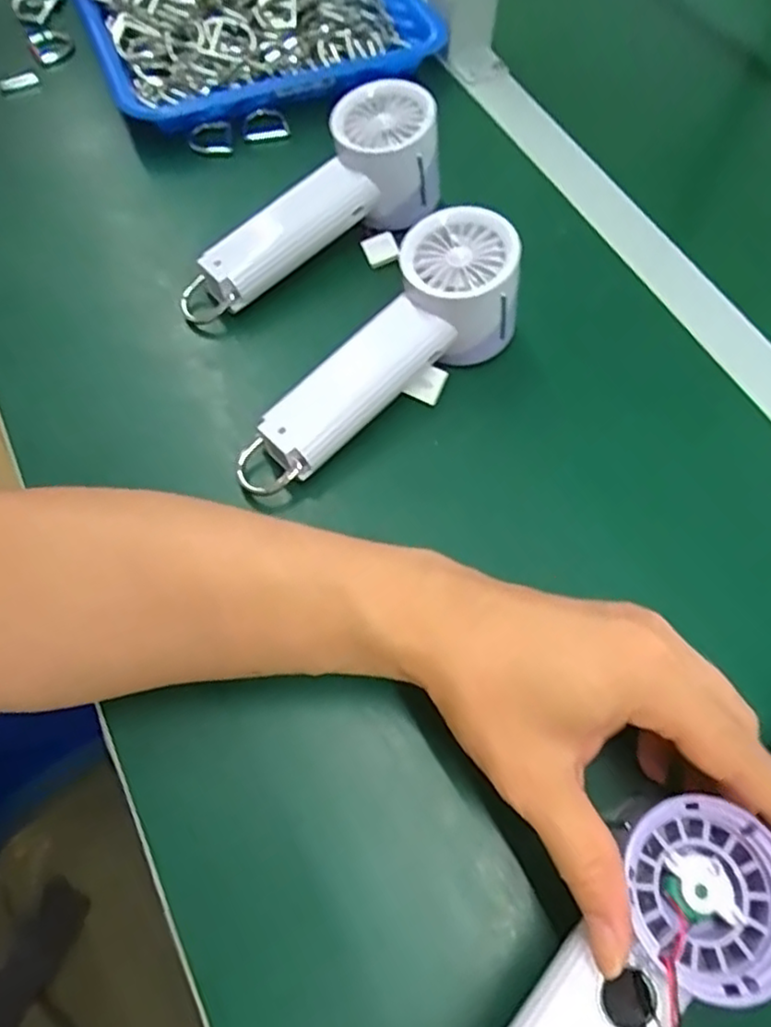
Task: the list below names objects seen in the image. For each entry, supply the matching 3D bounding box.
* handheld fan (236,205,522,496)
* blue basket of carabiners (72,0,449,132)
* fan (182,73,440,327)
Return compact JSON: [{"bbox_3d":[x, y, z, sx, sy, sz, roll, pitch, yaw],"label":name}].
[{"bbox_3d":[-0.004,-0.083,0.363,0.195,0.054,0.065,-43,72,-4],"label":"handheld fan"},{"bbox_3d":[-0.117,-0.441,0.522,0.264,0.054,0.316,-22,67,-11],"label":"blue basket of carabiners"},{"bbox_3d":[-0.050,-0.187,0.411,0.193,0.058,0.063,-38,70,-2],"label":"fan"}]

